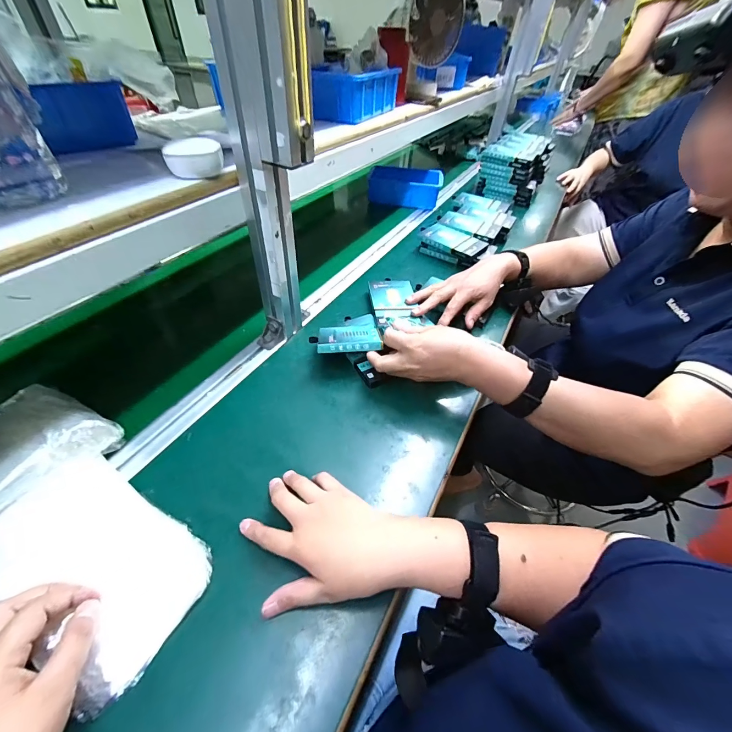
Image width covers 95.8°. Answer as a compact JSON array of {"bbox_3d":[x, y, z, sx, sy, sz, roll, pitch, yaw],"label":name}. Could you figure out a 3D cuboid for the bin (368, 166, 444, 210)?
[{"bbox_3d":[0.115,-0.530,0.972,0.208,0.065,0.136,9,47,4],"label":"bin"}]

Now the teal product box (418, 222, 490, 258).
[{"bbox_3d":[0.185,-0.284,0.744,0.134,0.026,0.097,30,52,22],"label":"teal product box"}]

